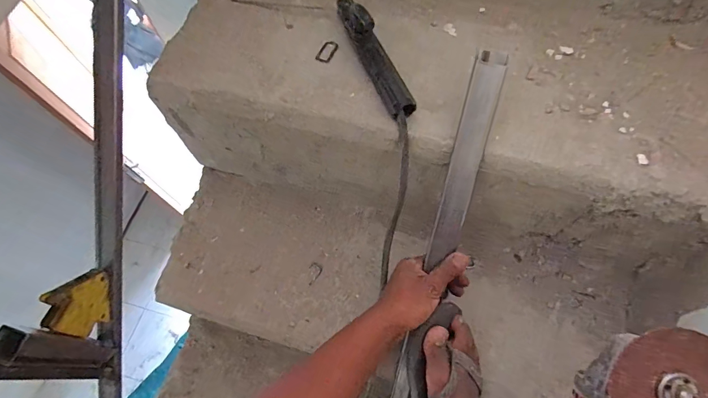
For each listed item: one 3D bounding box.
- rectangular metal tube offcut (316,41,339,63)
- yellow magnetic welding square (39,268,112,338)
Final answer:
[{"bbox_3d":[-0.035,-0.197,0.510,0.021,0.004,0.037,26,70,13],"label":"rectangular metal tube offcut"},{"bbox_3d":[-0.347,0.131,0.491,0.015,0.104,0.081,12,67,7],"label":"yellow magnetic welding square"}]

